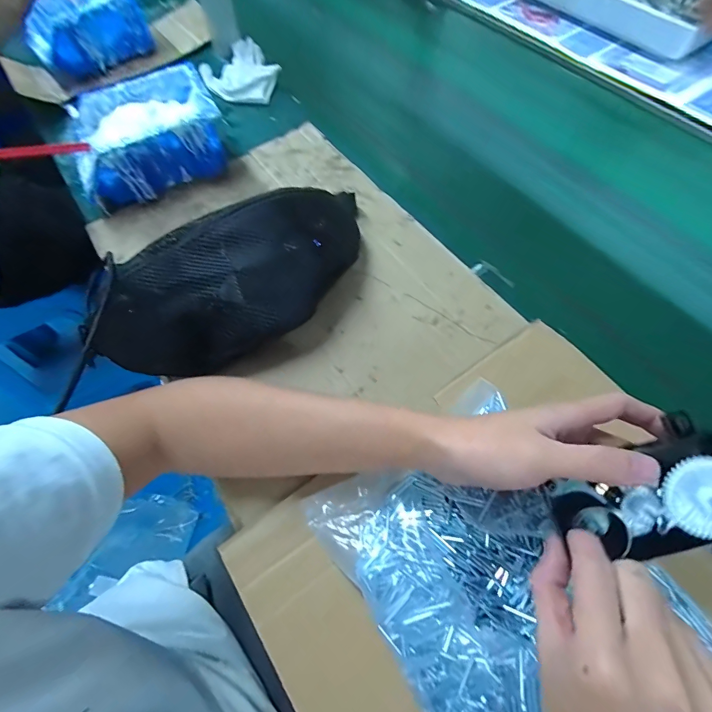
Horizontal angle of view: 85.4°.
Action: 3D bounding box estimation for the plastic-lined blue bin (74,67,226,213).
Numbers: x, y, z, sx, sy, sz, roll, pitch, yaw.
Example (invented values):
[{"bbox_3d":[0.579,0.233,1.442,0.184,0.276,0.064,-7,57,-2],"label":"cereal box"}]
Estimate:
[{"bbox_3d":[-0.263,-0.270,0.483,0.178,0.081,0.134,-26,64,-11],"label":"plastic-lined blue bin"}]

